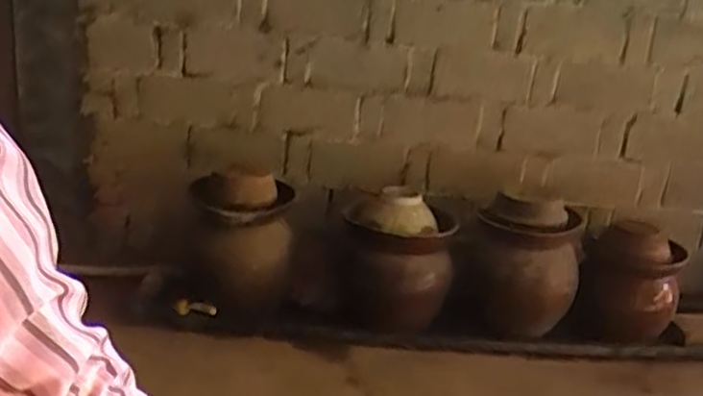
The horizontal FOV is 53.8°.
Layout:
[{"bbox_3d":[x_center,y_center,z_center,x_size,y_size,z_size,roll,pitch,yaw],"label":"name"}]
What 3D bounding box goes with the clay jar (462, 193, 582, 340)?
[{"bbox_3d":[0.388,0.143,1.647,0.282,0.363,0.246,10,20,12],"label":"clay jar"}]

